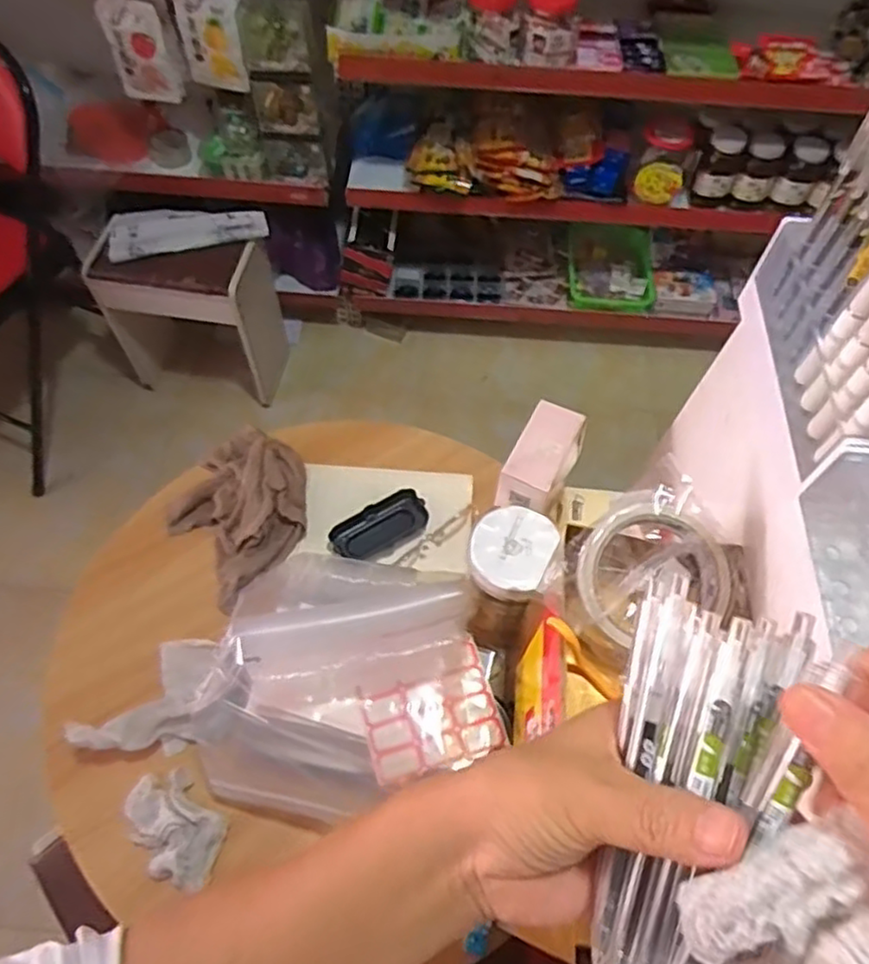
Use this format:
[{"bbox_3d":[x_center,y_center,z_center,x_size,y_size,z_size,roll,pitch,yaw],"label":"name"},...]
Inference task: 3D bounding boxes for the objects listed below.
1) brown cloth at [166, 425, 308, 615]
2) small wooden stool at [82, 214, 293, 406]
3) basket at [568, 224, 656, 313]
[{"bbox_3d":[-0.219,0.025,0.764,0.164,0.046,0.171,39,67,19],"label":"brown cloth"},{"bbox_3d":[-0.554,-0.391,1.576,0.339,0.379,0.206,11,61,5],"label":"small wooden stool"},{"bbox_3d":[0.450,-0.557,1.740,0.217,0.090,0.243,7,61,3],"label":"basket"}]

